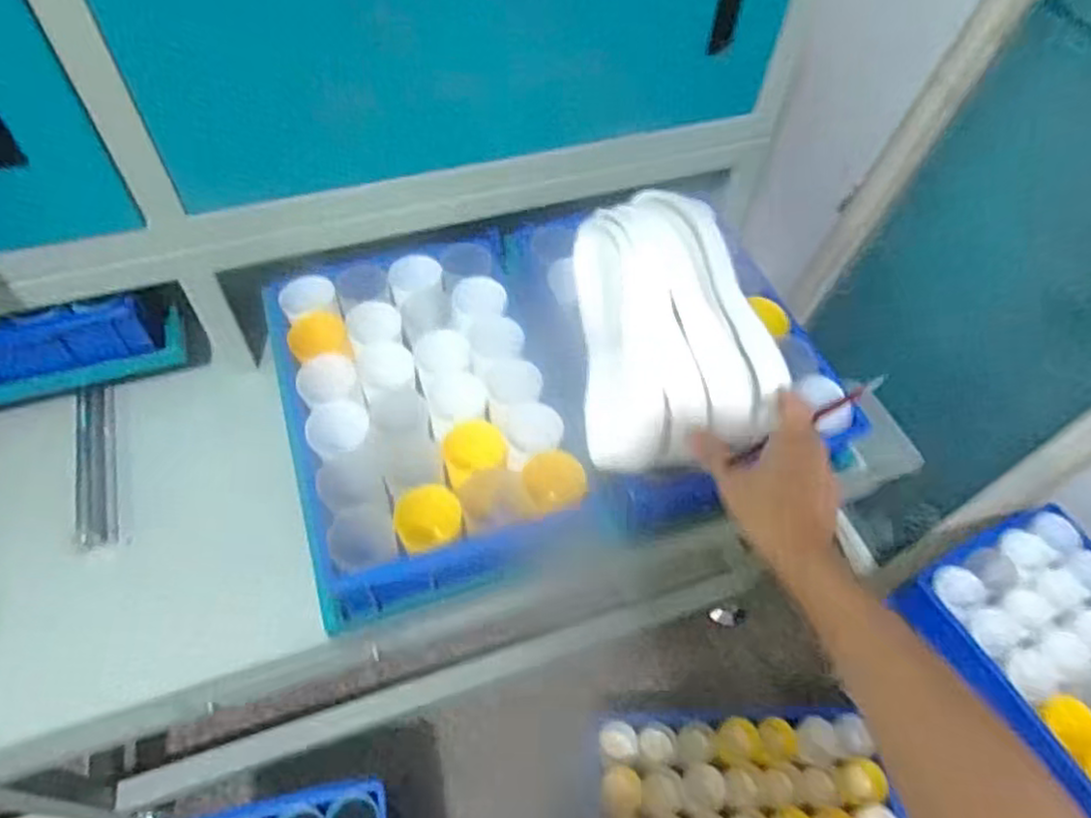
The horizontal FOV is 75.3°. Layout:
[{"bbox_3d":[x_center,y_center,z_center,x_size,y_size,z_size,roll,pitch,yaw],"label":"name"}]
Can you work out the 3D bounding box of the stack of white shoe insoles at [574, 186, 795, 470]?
[{"bbox_3d":[0.126,-0.090,0.732,0.178,0.099,0.310,-4,56,-6],"label":"stack of white shoe insoles"}]

